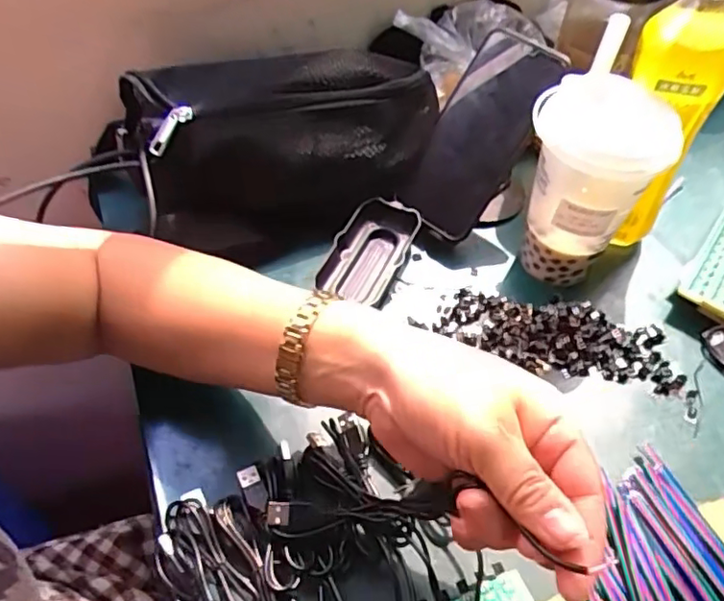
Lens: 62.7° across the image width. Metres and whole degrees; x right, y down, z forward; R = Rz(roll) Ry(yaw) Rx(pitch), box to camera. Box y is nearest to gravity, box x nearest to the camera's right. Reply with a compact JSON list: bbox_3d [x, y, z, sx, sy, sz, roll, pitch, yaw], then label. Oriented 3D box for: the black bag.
[{"bbox_3d":[-0.055,-0.125,0.473,0.229,0.108,0.121,-13,53,-11],"label":"black bag"}]

